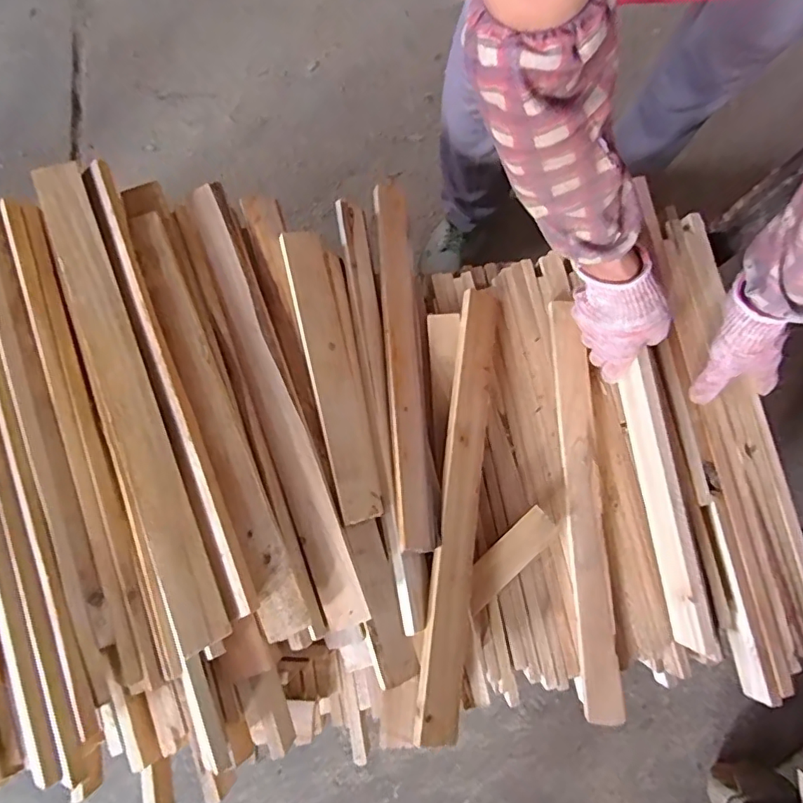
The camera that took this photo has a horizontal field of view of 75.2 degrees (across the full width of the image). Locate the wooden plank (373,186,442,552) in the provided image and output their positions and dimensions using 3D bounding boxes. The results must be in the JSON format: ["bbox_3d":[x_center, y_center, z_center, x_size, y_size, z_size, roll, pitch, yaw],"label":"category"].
[{"bbox_3d":[0.006,-0.061,0.610,0.052,0.013,0.450,3,69,-23],"label":"wooden plank"}]

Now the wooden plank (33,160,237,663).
[{"bbox_3d":[-0.262,-0.013,0.501,0.049,0.016,0.493,-22,80,-4],"label":"wooden plank"}]

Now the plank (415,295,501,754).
[{"bbox_3d":[0.067,0.096,0.577,0.047,0.014,0.487,14,71,-16],"label":"plank"}]

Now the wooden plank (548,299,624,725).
[{"bbox_3d":[0.215,0.111,0.614,0.046,0.026,0.470,-1,79,-1],"label":"wooden plank"}]

